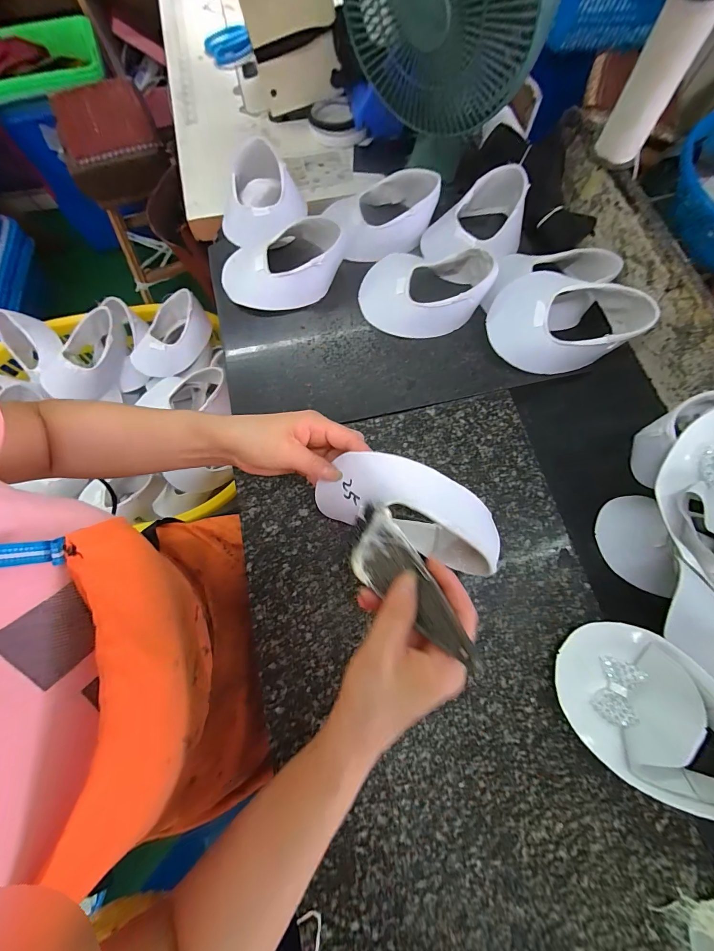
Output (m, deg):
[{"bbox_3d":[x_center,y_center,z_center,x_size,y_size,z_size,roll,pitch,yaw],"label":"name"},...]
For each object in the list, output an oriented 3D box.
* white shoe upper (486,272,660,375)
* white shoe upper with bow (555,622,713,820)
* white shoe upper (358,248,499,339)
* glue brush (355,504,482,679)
[{"bbox_3d":[0.252,-0.192,0.439,0.164,0.075,0.111,-4,71,-2],"label":"white shoe upper"},{"bbox_3d":[0.269,0.222,0.309,0.177,0.055,0.108,30,73,9],"label":"white shoe upper with bow"},{"bbox_3d":[0.085,-0.245,0.460,0.163,0.062,0.118,15,71,4],"label":"white shoe upper"},{"bbox_3d":[0.033,0.078,0.250,0.045,0.026,0.134,-30,45,-10],"label":"glue brush"}]

